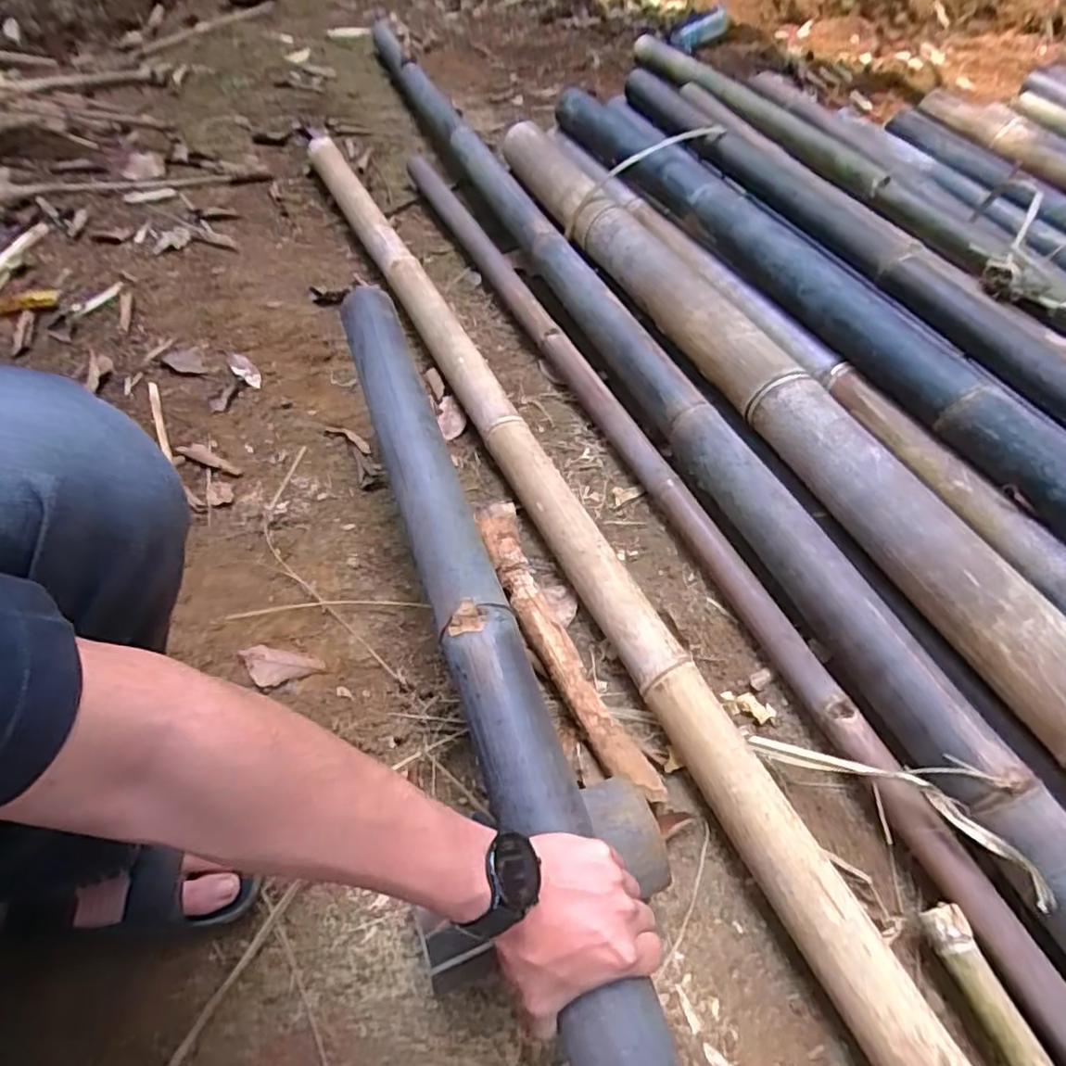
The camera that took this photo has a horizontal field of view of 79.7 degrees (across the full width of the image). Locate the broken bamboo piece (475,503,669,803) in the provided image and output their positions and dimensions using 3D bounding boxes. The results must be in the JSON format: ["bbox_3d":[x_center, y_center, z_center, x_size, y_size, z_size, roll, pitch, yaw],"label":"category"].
[{"bbox_3d":[0.021,0.125,0.729,0.063,0.049,0.393,-18,56,-18],"label":"broken bamboo piece"}]

